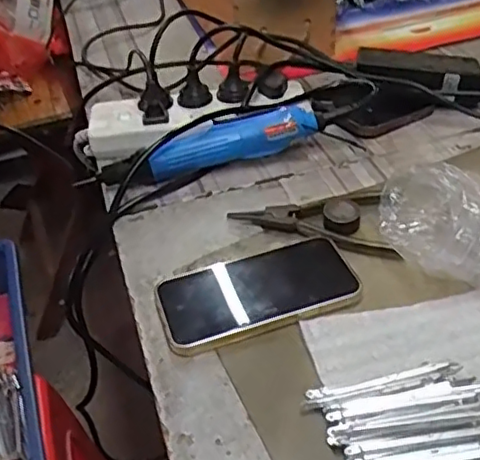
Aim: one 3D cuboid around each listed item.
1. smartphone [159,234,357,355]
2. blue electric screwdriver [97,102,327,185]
[{"bbox_3d":[0.012,0.045,0.486,0.147,0.012,0.079,-15,41,-10],"label":"smartphone"},{"bbox_3d":[-0.022,-0.076,0.609,0.215,0.051,0.053,-19,41,-14],"label":"blue electric screwdriver"}]

